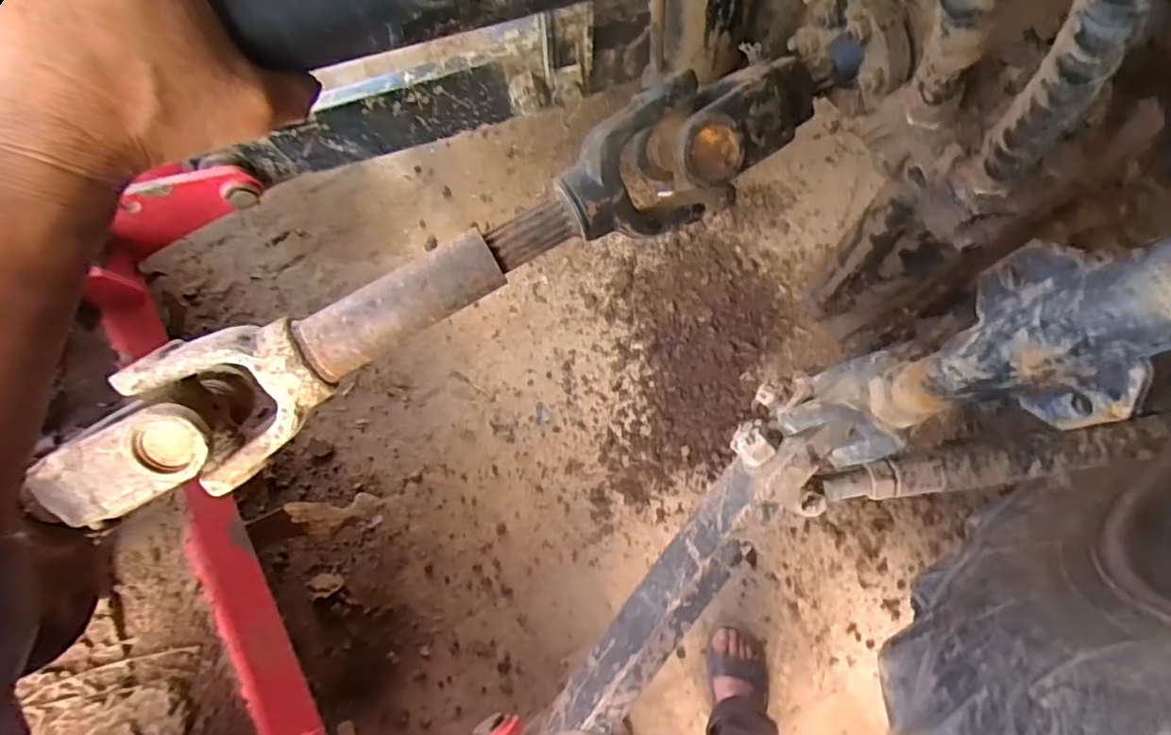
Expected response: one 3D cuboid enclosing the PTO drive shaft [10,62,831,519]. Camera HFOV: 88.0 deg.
[{"bbox_3d":[-0.150,-0.072,0.561,0.786,0.089,0.124,-31,78,-6],"label":"PTO drive shaft"}]

